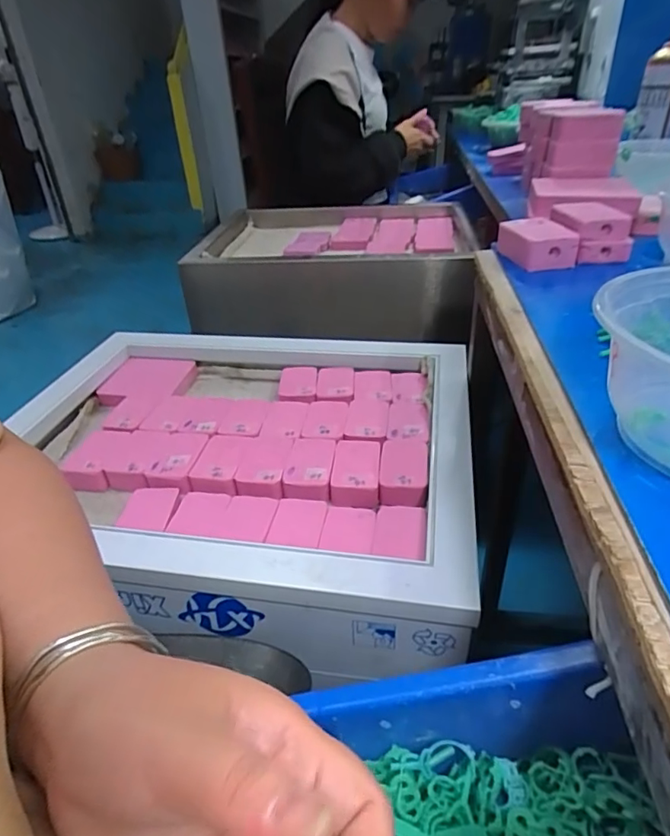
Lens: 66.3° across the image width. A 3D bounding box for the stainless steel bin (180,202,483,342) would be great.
[{"bbox_3d":[-0.010,-0.298,1.013,0.515,0.162,0.387,3,35,10],"label":"stainless steel bin"}]

